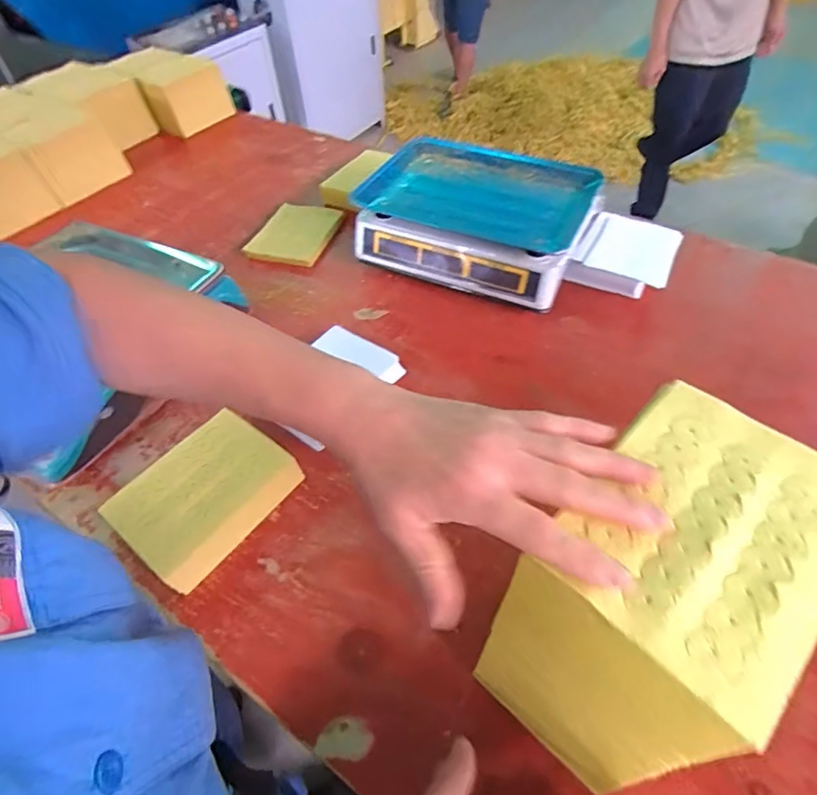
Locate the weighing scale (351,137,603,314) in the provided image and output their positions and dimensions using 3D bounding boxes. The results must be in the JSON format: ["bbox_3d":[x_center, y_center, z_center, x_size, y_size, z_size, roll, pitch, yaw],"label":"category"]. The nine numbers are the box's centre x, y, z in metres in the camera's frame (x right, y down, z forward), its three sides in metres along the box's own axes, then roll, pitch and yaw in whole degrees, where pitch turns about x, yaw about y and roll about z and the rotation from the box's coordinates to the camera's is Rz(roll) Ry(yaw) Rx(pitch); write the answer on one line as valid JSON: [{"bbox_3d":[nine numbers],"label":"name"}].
[{"bbox_3d":[0.112,-0.292,0.811,0.342,0.112,0.280,20,56,20],"label":"weighing scale"}]

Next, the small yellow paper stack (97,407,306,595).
[{"bbox_3d":[-0.211,0.104,0.517,0.115,0.054,0.159,29,57,25],"label":"small yellow paper stack"}]

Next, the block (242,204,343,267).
[{"bbox_3d":[-0.198,-0.289,0.857,0.130,0.014,0.153,6,51,9],"label":"block"}]

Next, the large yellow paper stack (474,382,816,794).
[{"bbox_3d":[0.154,0.132,0.326,0.175,0.198,0.113,-38,58,-25],"label":"large yellow paper stack"}]

